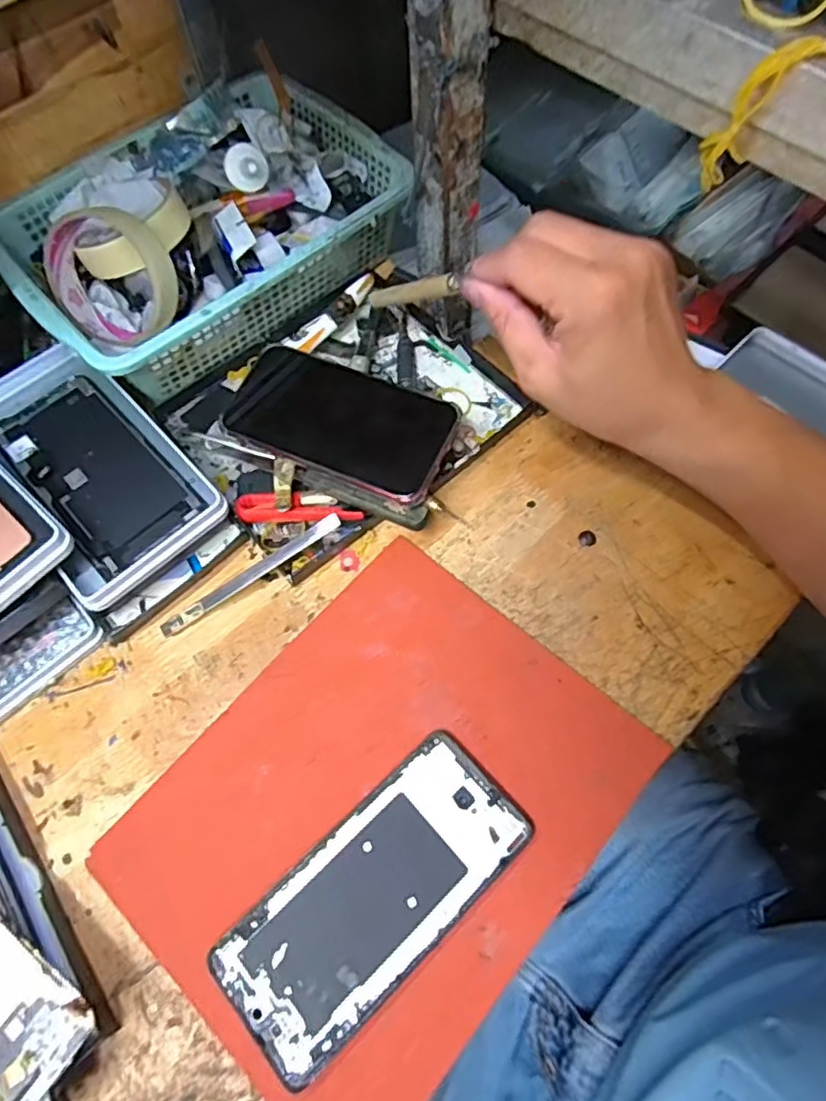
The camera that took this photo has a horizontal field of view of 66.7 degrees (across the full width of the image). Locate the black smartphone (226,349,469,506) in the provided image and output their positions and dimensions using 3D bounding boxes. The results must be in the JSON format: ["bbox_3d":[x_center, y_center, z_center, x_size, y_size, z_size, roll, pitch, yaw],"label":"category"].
[{"bbox_3d":[-0.050,-0.086,0.408,0.153,0.011,0.073,22,73,14],"label":"black smartphone"}]

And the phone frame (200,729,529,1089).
[{"bbox_3d":[-0.018,0.169,0.312,0.155,0.009,0.072,-41,69,-15],"label":"phone frame"}]

